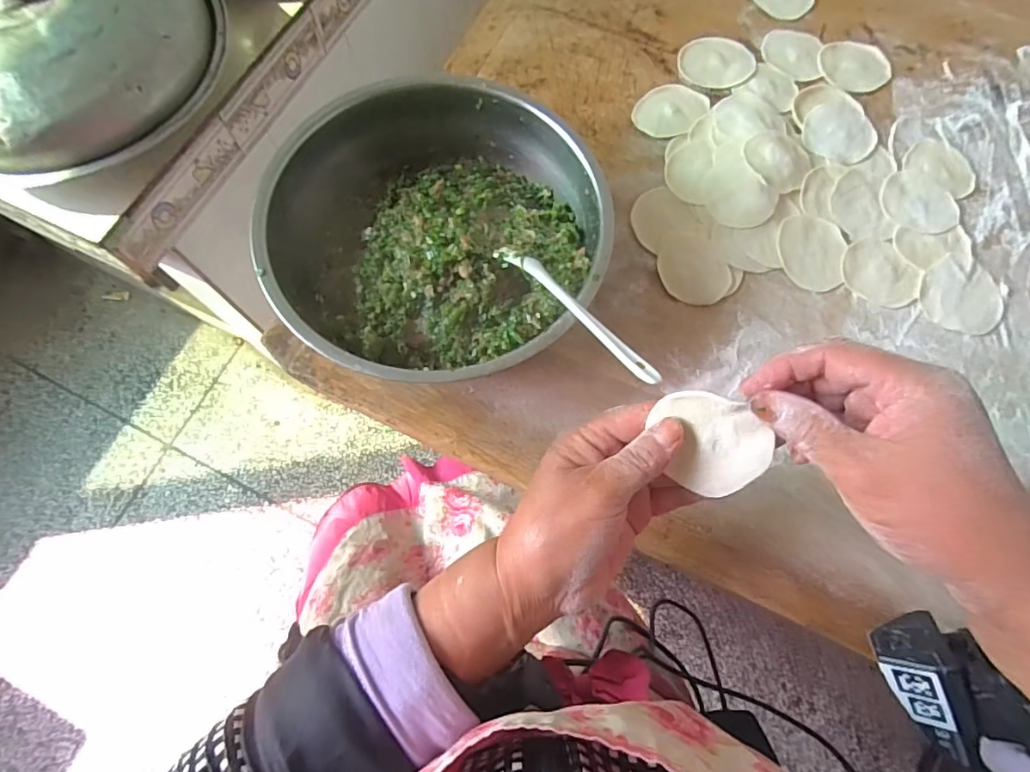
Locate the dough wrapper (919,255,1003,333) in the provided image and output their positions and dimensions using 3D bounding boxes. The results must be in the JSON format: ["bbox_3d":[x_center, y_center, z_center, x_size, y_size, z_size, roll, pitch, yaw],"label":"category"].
[{"bbox_3d":[0.347,-0.070,0.409,0.061,0.005,0.062,0,71,-1],"label":"dough wrapper"}]

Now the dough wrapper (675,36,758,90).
[{"bbox_3d":[0.187,-0.300,0.486,0.068,0.004,0.068,0,71,-1],"label":"dough wrapper"}]

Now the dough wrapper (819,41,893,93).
[{"bbox_3d":[0.313,-0.295,0.485,0.065,0.004,0.065,0,71,-1],"label":"dough wrapper"}]

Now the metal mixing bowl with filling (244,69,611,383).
[{"bbox_3d":[-0.053,-0.100,0.369,0.218,0.088,0.215,0,71,-1],"label":"metal mixing bowl with filling"}]

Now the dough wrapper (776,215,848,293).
[{"bbox_3d":[0.234,-0.107,0.416,0.054,0.006,0.063,15,71,5],"label":"dough wrapper"}]

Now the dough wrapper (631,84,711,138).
[{"bbox_3d":[0.138,-0.245,0.465,0.052,0.004,0.068,40,75,12],"label":"dough wrapper"}]

